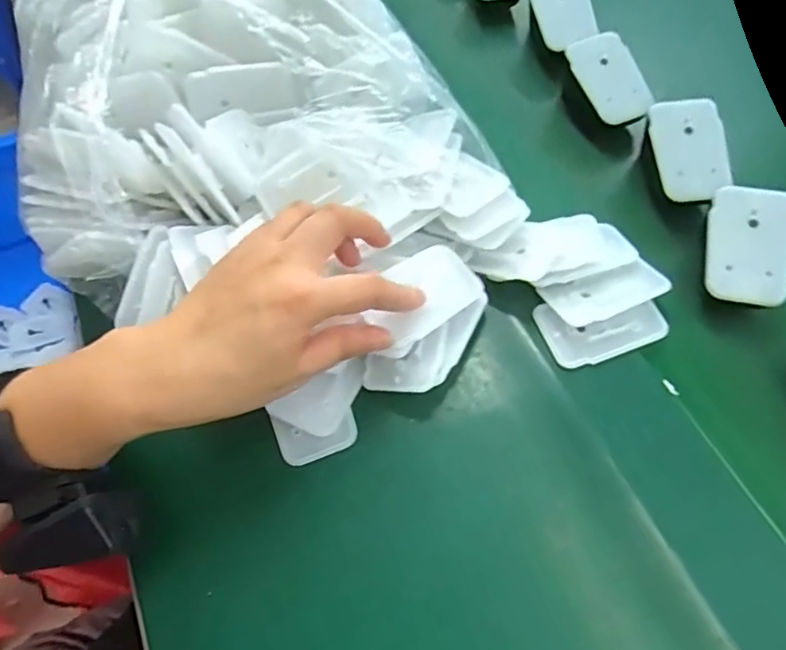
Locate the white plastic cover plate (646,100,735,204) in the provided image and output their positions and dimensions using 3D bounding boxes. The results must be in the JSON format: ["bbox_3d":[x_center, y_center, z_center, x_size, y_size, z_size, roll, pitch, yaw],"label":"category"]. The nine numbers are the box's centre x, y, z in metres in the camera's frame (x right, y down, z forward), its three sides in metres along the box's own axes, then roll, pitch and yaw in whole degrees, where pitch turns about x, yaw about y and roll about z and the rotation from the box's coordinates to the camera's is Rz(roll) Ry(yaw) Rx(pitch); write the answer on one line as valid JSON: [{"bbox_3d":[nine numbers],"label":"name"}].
[{"bbox_3d":[0.188,-0.111,0.362,0.044,0.005,0.067,-6,82,2],"label":"white plastic cover plate"}]

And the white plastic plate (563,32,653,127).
[{"bbox_3d":[0.152,-0.172,0.400,0.041,0.007,0.066,-30,93,-4],"label":"white plastic plate"}]

